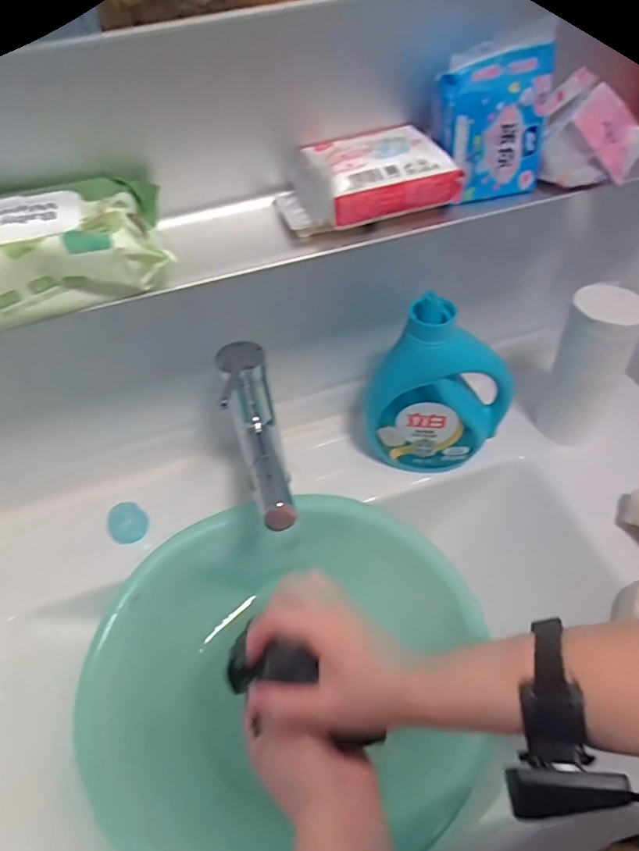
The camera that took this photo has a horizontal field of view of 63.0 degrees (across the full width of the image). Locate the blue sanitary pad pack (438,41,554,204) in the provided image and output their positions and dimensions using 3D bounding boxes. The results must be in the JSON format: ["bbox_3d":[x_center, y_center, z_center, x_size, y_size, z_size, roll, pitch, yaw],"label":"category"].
[{"bbox_3d":[0.126,-0.218,0.380,0.079,0.094,0.042,4,49,8],"label":"blue sanitary pad pack"}]

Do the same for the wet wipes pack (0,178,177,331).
[{"bbox_3d":[-0.202,-0.117,0.354,0.192,0.049,0.098,-17,50,-9],"label":"wet wipes pack"}]

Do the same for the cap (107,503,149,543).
[{"bbox_3d":[-0.218,0.111,0.590,0.042,0.045,0.010,-32,16,-9],"label":"cap"}]

